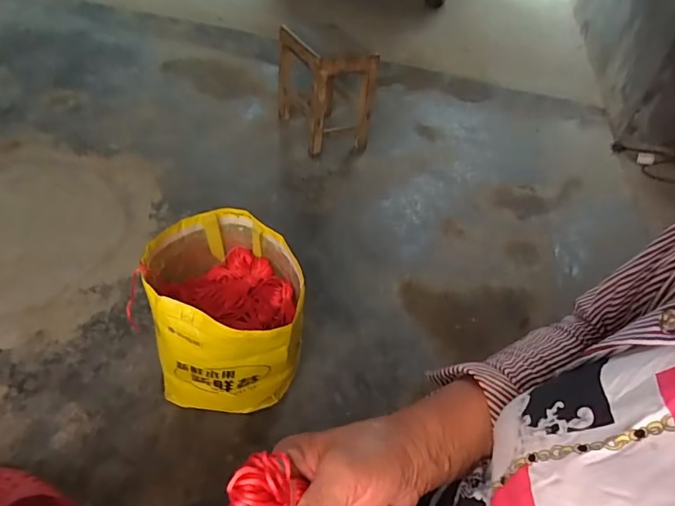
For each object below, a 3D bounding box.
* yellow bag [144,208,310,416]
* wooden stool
[{"bbox_3d":[-0.187,0.111,0.783,0.229,0.252,0.249,-2,42,-14],"label":"yellow bag"},{"bbox_3d":[-0.040,-0.499,1.444,0.201,0.299,0.313,-15,46,-26],"label":"wooden stool"}]

